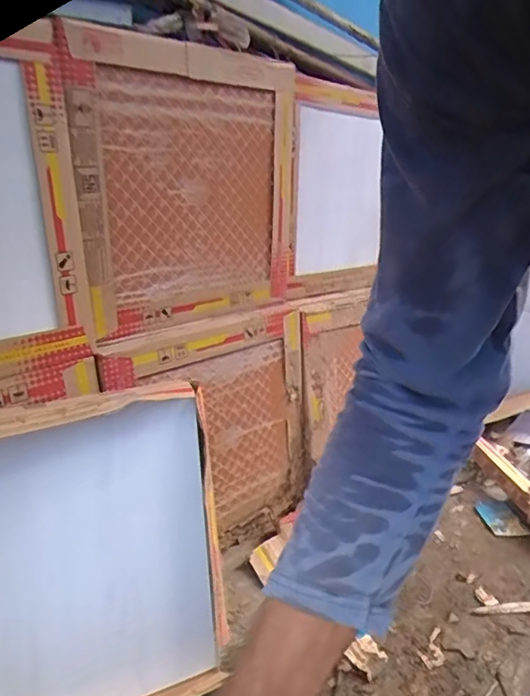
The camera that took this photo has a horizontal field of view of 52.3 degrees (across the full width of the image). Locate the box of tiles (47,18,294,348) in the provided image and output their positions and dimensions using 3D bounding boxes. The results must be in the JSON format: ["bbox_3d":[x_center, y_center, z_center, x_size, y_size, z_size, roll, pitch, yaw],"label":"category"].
[{"bbox_3d":[-0.142,-0.289,1.006,0.068,0.490,0.465,18,27,42],"label":"box of tiles"}]

